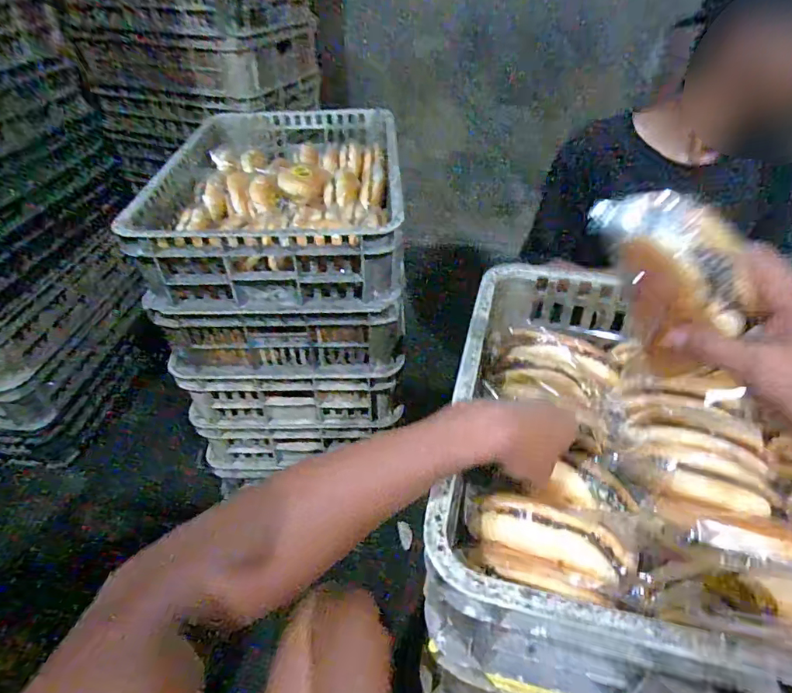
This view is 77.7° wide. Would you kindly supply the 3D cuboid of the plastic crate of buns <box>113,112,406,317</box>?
[{"bbox_3d":[-0.214,-0.305,0.965,0.412,0.131,0.639,-1,40,-2],"label":"plastic crate of buns"}]

